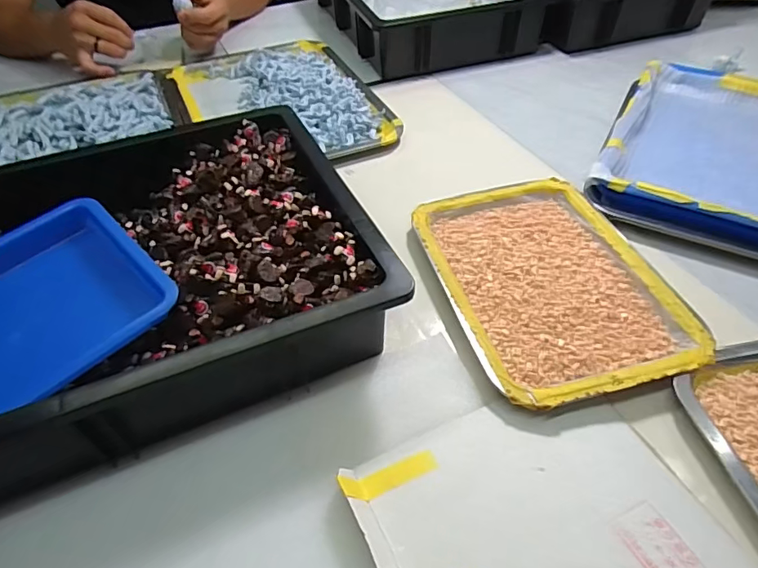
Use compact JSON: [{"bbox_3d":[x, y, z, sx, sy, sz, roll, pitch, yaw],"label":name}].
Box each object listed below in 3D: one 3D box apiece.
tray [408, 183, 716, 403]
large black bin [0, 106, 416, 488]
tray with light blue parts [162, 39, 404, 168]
[{"bbox_3d":[0.151,-0.007,0.469,0.185,0.026,0.259,-12,48,-9],"label":"tray"},{"bbox_3d":[-0.248,-0.011,0.423,0.452,0.086,0.346,-20,50,-16],"label":"large black bin"},{"bbox_3d":[-0.152,-0.264,0.730,0.273,0.045,0.356,-19,50,-16],"label":"tray with light blue parts"}]

